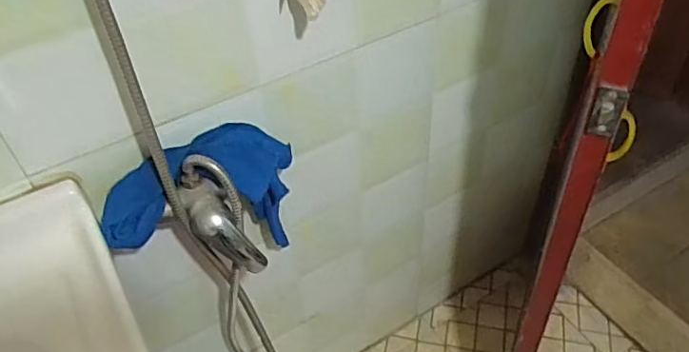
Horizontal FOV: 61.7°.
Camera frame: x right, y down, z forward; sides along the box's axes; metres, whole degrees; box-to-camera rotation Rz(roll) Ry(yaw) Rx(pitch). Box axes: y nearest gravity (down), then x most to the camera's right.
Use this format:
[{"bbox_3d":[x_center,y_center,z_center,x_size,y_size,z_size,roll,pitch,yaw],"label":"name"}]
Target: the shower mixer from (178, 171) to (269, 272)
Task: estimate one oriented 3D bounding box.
[{"bbox_3d":[-0.153,0.065,0.733,0.053,0.162,0.052,-11,39,30],"label":"shower mixer"}]

